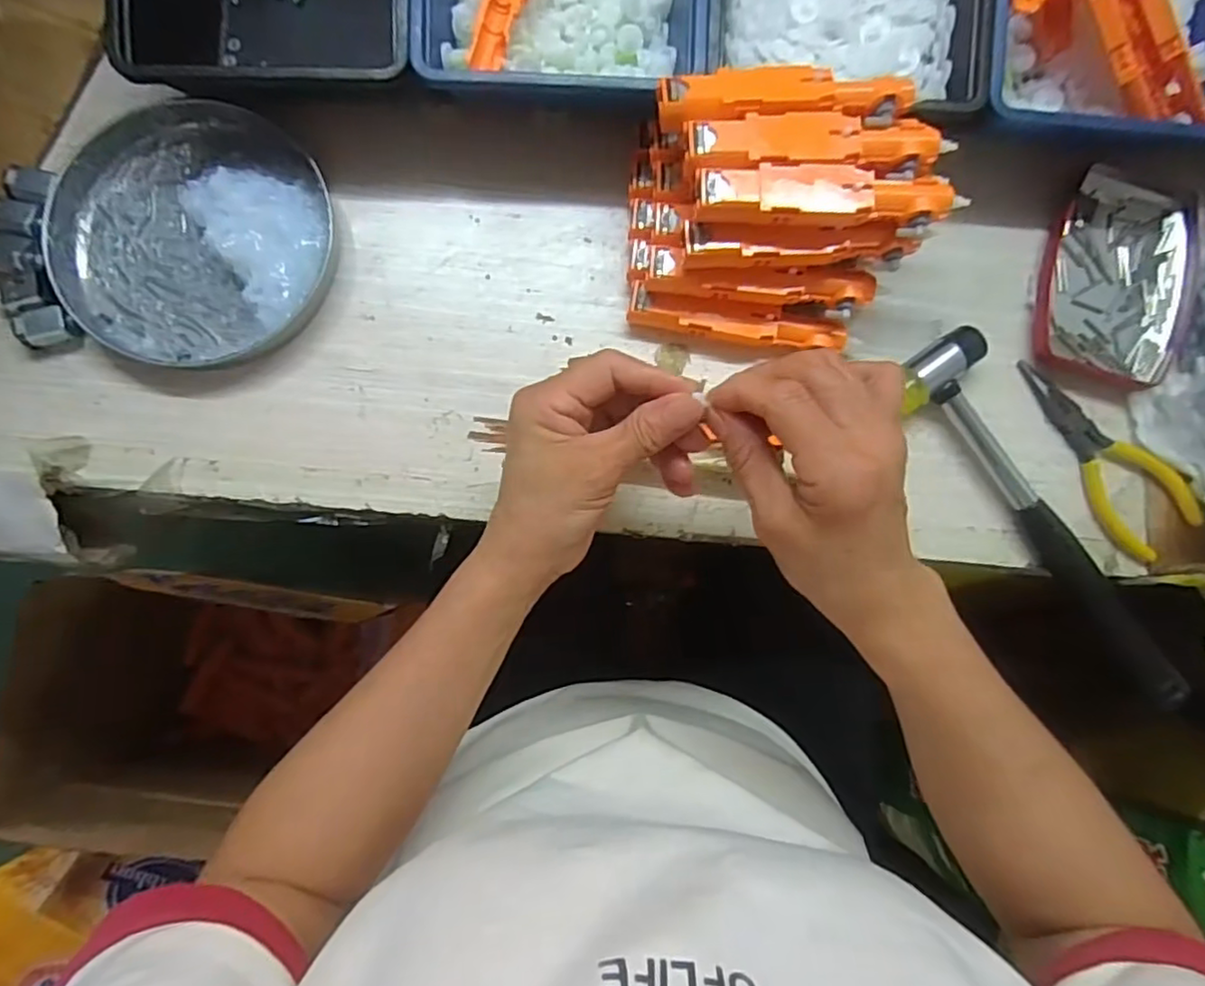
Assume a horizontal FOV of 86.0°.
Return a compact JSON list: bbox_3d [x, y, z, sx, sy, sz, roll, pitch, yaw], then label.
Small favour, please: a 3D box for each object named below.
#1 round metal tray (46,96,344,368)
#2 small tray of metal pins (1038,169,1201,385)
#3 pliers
[{"bbox_3d":[-0.222,-0.144,0.348,0.143,0.019,0.154,0,87,-3],"label":"round metal tray"},{"bbox_3d":[0.297,-0.128,0.375,0.086,0.015,0.127,13,86,-2],"label":"small tray of metal pins"},{"bbox_3d":[0.288,-0.025,0.364,0.047,0.012,0.126,-26,88,-4],"label":"pliers"}]

